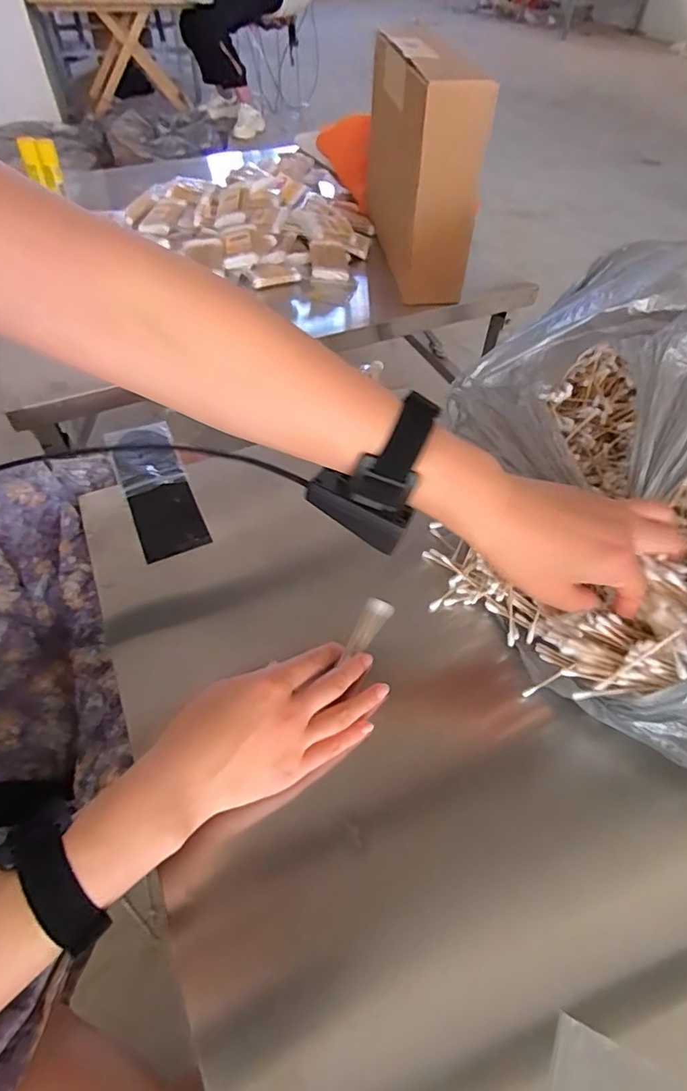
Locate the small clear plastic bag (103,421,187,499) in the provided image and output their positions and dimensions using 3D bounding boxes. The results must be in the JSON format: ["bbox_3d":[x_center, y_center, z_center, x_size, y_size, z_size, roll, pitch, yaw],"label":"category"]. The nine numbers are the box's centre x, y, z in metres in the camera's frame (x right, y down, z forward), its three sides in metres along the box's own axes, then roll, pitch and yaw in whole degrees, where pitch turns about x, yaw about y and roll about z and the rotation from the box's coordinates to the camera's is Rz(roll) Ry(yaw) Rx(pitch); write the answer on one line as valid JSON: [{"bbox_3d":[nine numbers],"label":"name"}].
[{"bbox_3d":[-0.207,-0.092,0.556,0.061,0.008,0.094,-20,55,-15],"label":"small clear plastic bag"}]

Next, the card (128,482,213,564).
[{"bbox_3d":[-0.166,-0.024,0.510,0.059,0.005,0.083,-20,58,-16],"label":"card"}]

